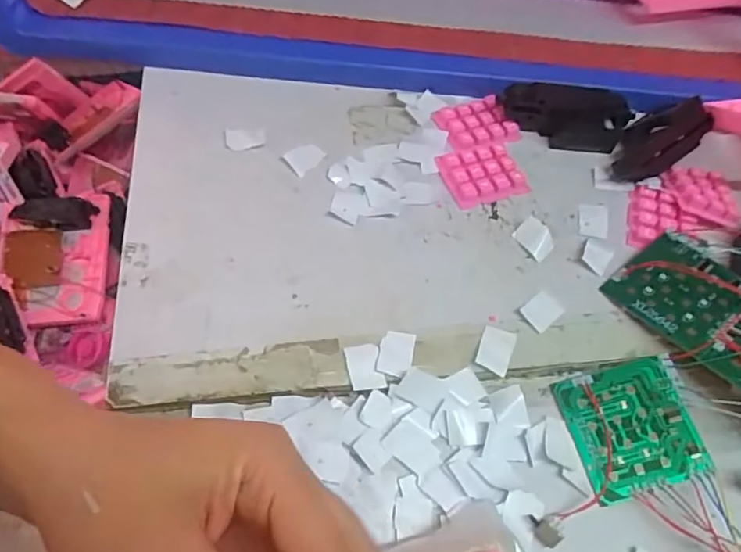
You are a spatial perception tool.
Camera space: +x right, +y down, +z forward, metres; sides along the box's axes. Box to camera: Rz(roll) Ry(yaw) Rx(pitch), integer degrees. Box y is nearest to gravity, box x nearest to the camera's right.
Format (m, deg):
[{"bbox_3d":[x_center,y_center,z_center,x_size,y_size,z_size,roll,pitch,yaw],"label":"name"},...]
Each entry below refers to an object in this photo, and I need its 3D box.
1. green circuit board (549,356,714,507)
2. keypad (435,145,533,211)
[{"bbox_3d":[0.152,0.087,0.330,0.067,0.009,0.069,-10,60,-10],"label":"green circuit board"},{"bbox_3d":[0.083,-0.076,0.422,0.056,0.007,0.048,-17,61,-14],"label":"keypad"}]

